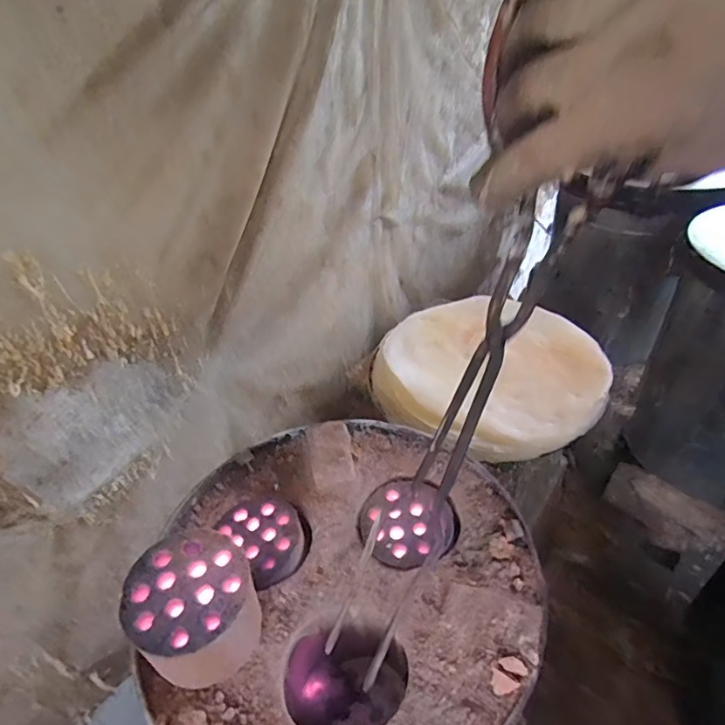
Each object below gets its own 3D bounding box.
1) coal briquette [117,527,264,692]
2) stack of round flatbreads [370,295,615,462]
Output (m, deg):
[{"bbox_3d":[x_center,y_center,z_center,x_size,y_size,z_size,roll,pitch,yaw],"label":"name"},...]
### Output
[{"bbox_3d":[-0.142,0.215,0.438,0.097,0.093,0.098,-3,40,3],"label":"coal briquette"},{"bbox_3d":[0.212,0.009,0.857,0.370,0.057,0.344,21,47,28],"label":"stack of round flatbreads"}]

